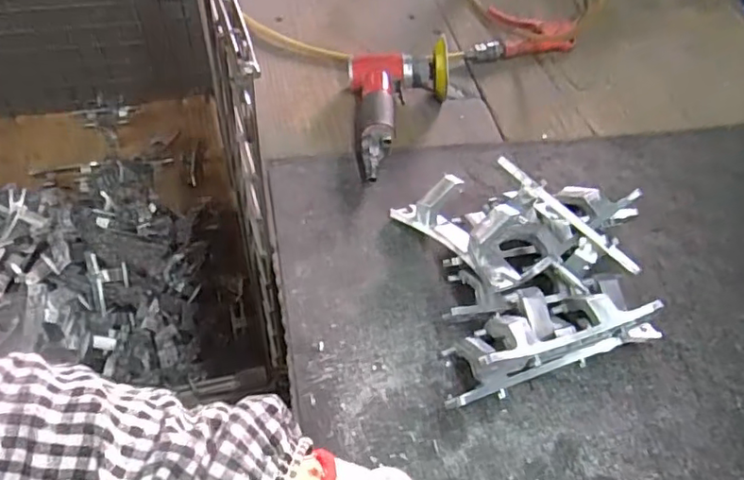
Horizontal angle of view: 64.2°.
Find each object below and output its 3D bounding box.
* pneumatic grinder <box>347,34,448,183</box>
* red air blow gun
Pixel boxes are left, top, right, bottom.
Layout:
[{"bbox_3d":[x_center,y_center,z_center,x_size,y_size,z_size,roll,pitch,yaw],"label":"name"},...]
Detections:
[{"bbox_3d":[0.040,-0.143,0.649,0.119,0.060,0.179,-3,52,-8],"label":"pneumatic grinder"},{"bbox_3d":[0.200,-0.264,0.791,0.138,0.029,0.108,13,51,5],"label":"red air blow gun"}]

